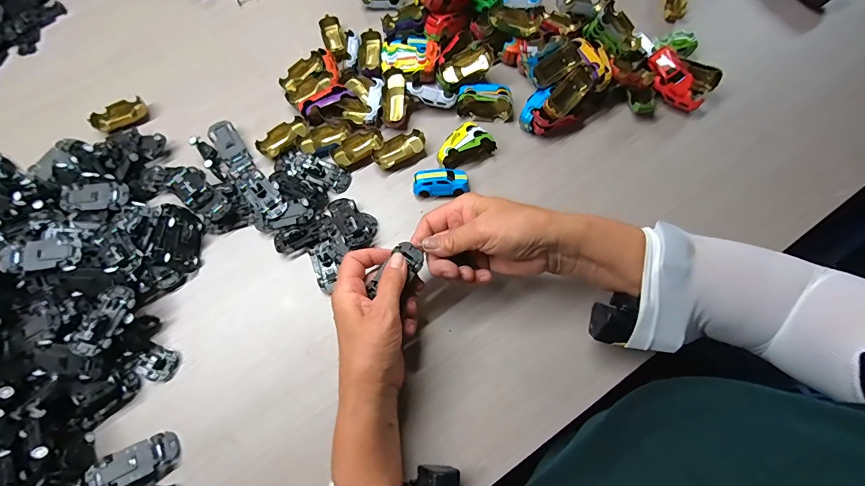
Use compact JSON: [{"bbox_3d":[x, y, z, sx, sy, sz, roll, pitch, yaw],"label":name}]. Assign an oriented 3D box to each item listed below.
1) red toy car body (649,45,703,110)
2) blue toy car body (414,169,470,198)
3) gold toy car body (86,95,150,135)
[{"bbox_3d":[0.288,-0.193,0.441,0.032,0.025,0.080,-31,91,-9],"label":"red toy car body"},{"bbox_3d":[0.010,-0.069,0.420,0.061,0.021,0.028,0,70,2],"label":"blue toy car body"},{"bbox_3d":[-0.389,-0.159,0.463,0.061,0.016,0.031,-31,72,-9],"label":"gold toy car body"}]

